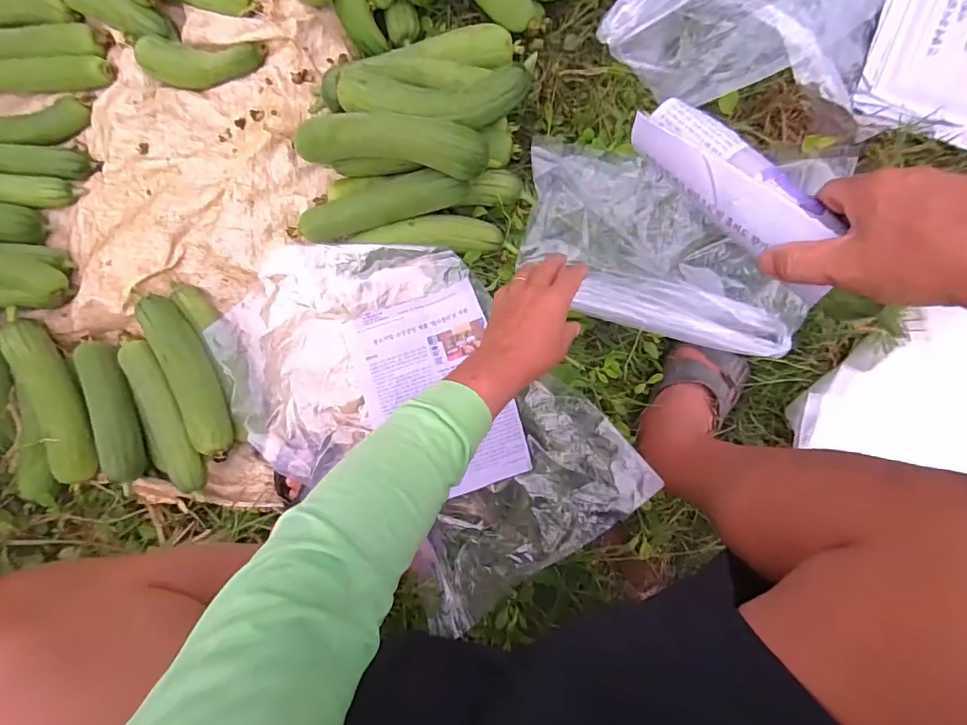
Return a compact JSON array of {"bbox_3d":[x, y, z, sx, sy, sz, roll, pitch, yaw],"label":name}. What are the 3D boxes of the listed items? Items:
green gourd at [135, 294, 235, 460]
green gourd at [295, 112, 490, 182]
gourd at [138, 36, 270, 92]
[{"bbox_3d":[-0.408,0.014,0.674,0.058,0.059,0.240,-30,84,3],"label":"green gourd"},{"bbox_3d":[-0.121,-0.269,0.591,0.253,0.053,0.062,8,87,6],"label":"green gourd"},{"bbox_3d":[-0.424,-0.450,0.719,0.179,0.048,0.054,-3,86,5],"label":"gourd"}]

